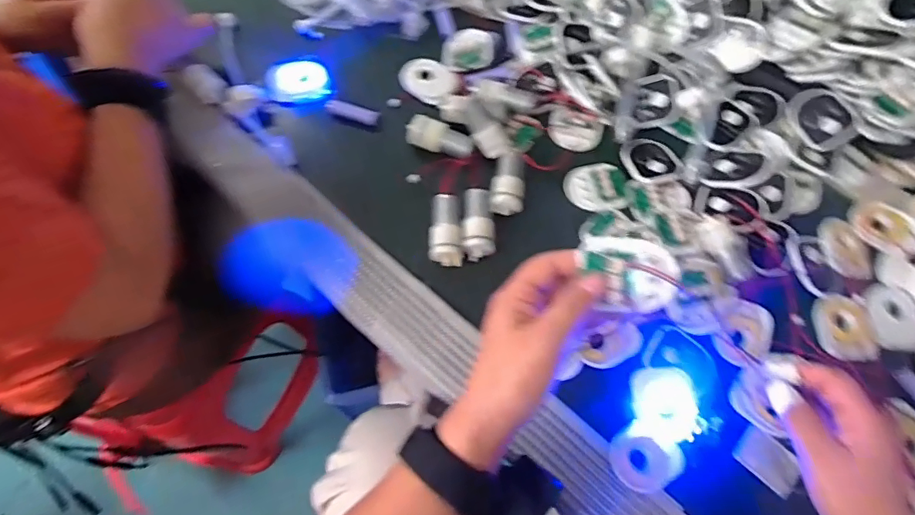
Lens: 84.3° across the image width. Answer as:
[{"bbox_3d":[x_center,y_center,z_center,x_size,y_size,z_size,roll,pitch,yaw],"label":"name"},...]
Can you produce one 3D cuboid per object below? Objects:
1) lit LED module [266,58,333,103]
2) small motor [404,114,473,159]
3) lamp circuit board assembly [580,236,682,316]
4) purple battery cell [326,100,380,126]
[{"bbox_3d":[-0.168,-0.188,0.534,0.062,0.011,0.056,-22,68,-14],"label":"lit LED module"},{"bbox_3d":[-0.018,-0.118,0.501,0.066,0.023,0.024,20,65,5],"label":"small motor"},{"bbox_3d":[0.108,0.012,0.316,0.055,0.013,0.047,-1,96,8],"label":"lamp circuit board assembly"},{"bbox_3d":[-0.108,-0.148,0.521,0.057,0.012,0.014,17,65,3],"label":"purple battery cell"}]

